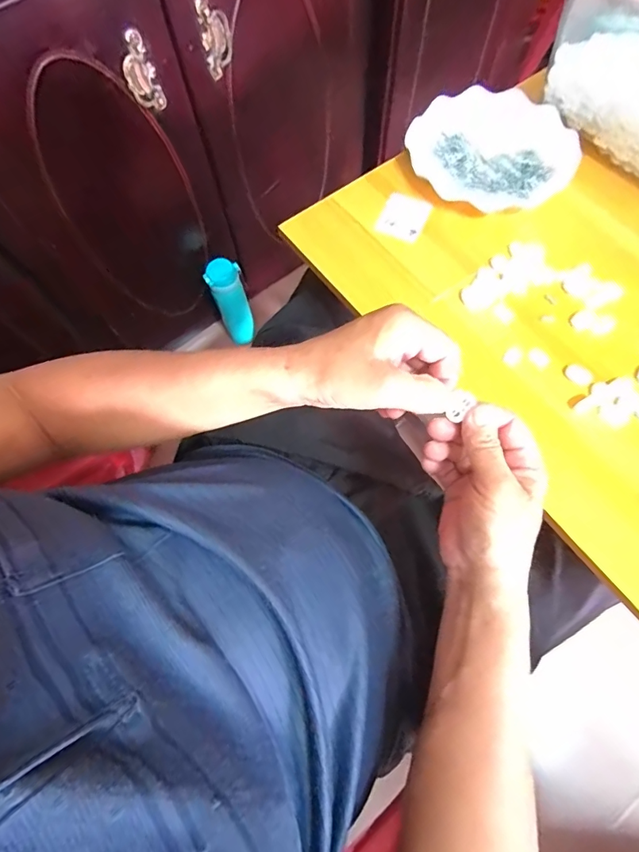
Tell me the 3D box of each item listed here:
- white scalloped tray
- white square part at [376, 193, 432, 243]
[{"bbox_3d":[0.200,-0.324,0.501,0.184,0.023,0.158,20,72,8],"label":"white scalloped tray"},{"bbox_3d":[0.096,-0.237,0.486,0.050,0.004,0.057,25,76,5],"label":"white square part"}]

